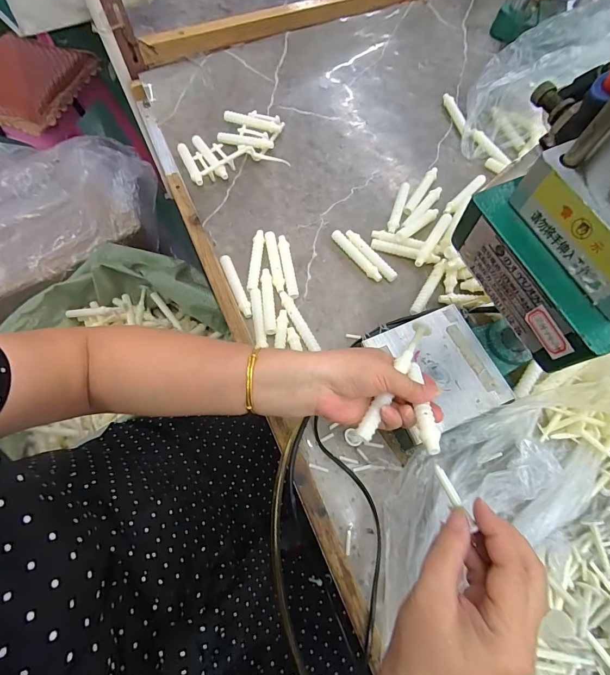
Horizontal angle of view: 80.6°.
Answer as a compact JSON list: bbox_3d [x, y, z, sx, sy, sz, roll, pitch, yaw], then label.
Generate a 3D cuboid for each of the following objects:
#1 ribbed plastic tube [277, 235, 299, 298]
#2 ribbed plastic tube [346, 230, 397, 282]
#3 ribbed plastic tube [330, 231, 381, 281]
[{"bbox_3d":[-0.023,-0.094,0.483,0.016,0.012,0.096,-9,67,-4],"label":"ribbed plastic tube"},{"bbox_3d":[0.089,-0.112,0.487,0.016,0.014,0.092,-31,70,-12],"label":"ribbed plastic tube"},{"bbox_3d":[0.069,-0.111,0.489,0.012,0.012,0.093,-36,71,-14],"label":"ribbed plastic tube"}]

